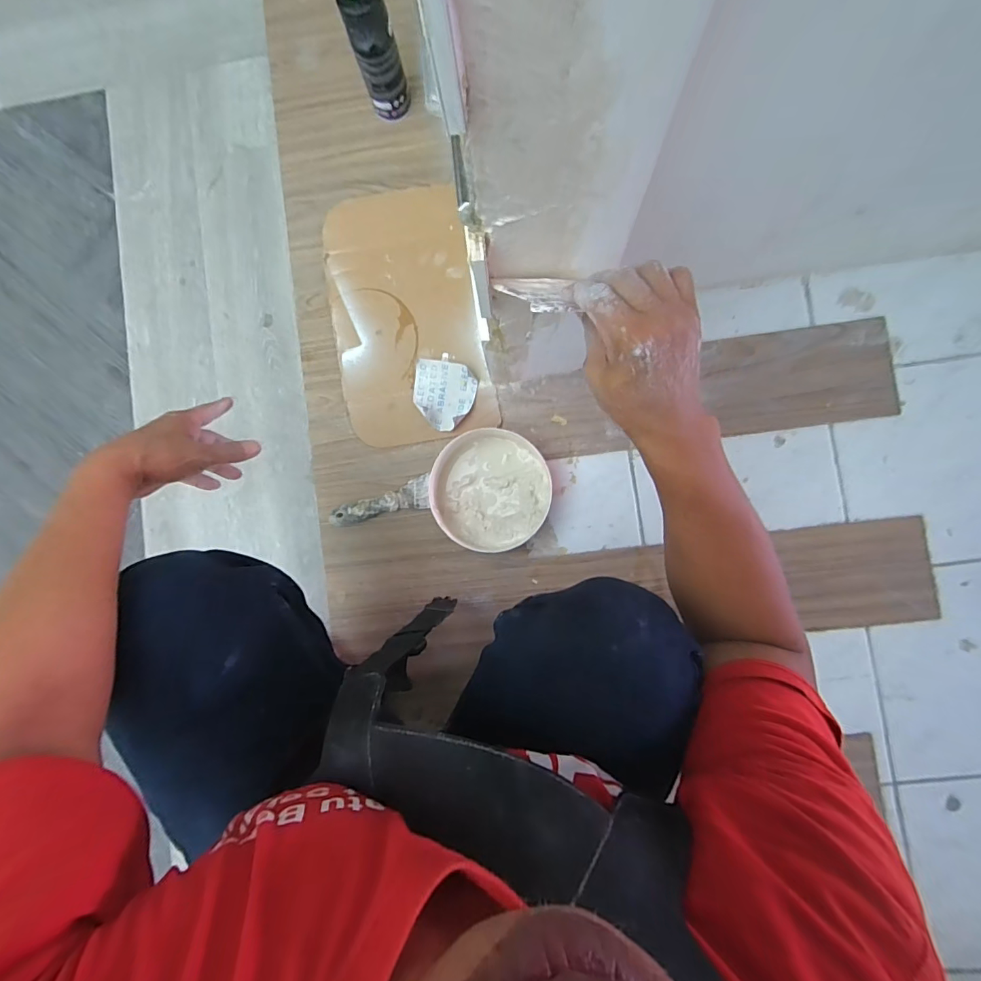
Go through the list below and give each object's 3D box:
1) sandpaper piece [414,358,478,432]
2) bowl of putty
[{"bbox_3d":[-0.075,-0.152,0.720,0.098,0.020,0.107,6,90,4],"label":"sandpaper piece"},{"bbox_3d":[0.001,-0.001,0.698,0.176,0.059,0.174,0,89,4],"label":"bowl of putty"}]

